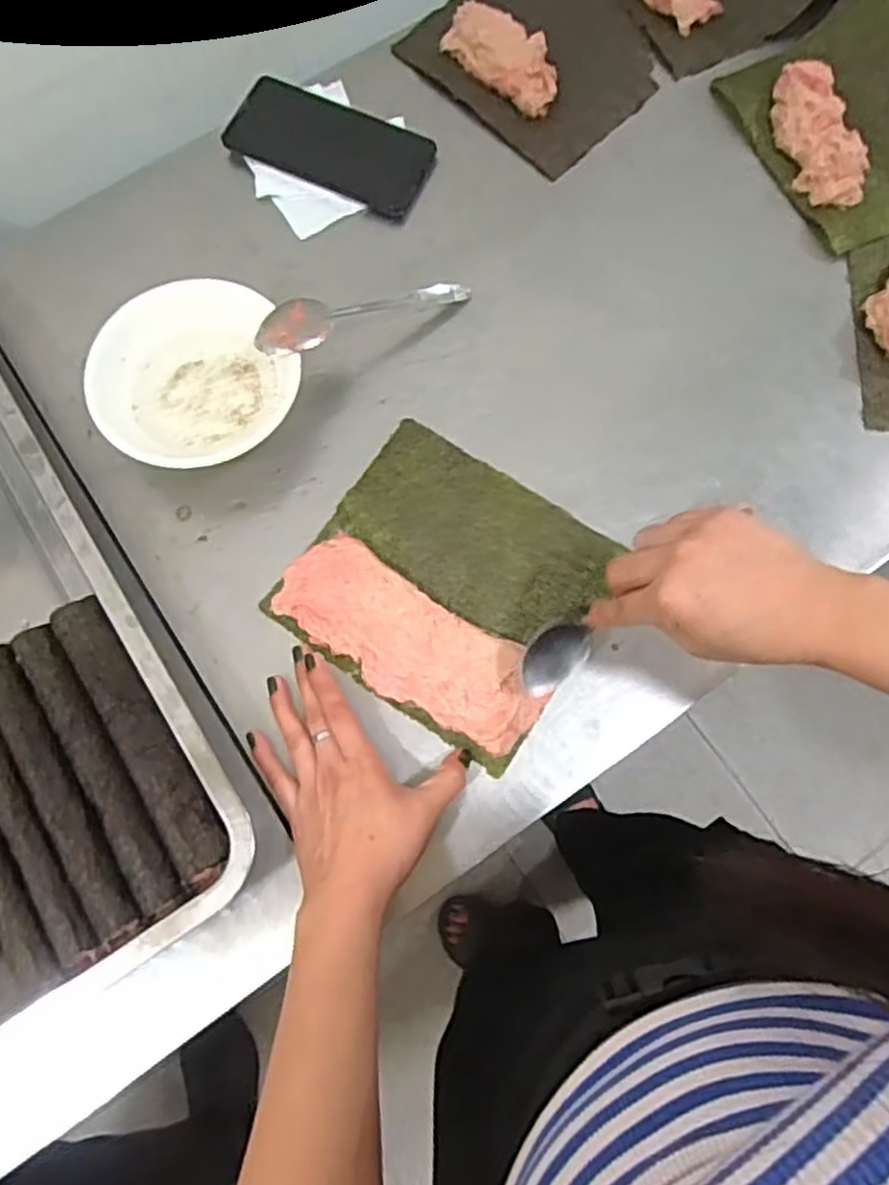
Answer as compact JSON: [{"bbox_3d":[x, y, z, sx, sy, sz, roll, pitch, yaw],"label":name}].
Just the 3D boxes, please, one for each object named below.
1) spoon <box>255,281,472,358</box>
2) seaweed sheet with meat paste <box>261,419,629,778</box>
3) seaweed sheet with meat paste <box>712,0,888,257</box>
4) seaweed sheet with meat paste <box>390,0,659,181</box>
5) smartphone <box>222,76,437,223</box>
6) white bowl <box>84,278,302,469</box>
[{"bbox_3d":[-0.058,-0.209,0.540,0.171,0.027,0.030,-25,76,-28],"label":"spoon"},{"bbox_3d":[0.004,-0.007,0.500,0.191,0.013,0.178,34,76,7],"label":"seaweed sheet with meat paste"},{"bbox_3d":[0.346,-0.388,0.584,0.173,0.038,0.194,-31,82,10],"label":"seaweed sheet with meat paste"},{"bbox_3d":[0.081,-0.463,0.610,0.182,0.034,0.157,44,80,12],"label":"seaweed sheet with meat paste"},{"bbox_3d":[-0.093,-0.372,0.595,0.164,0.007,0.079,25,77,8],"label":"smartphone"},{"bbox_3d":[-0.182,-0.160,0.520,0.135,0.040,0.143,0,75,2],"label":"white bowl"}]

